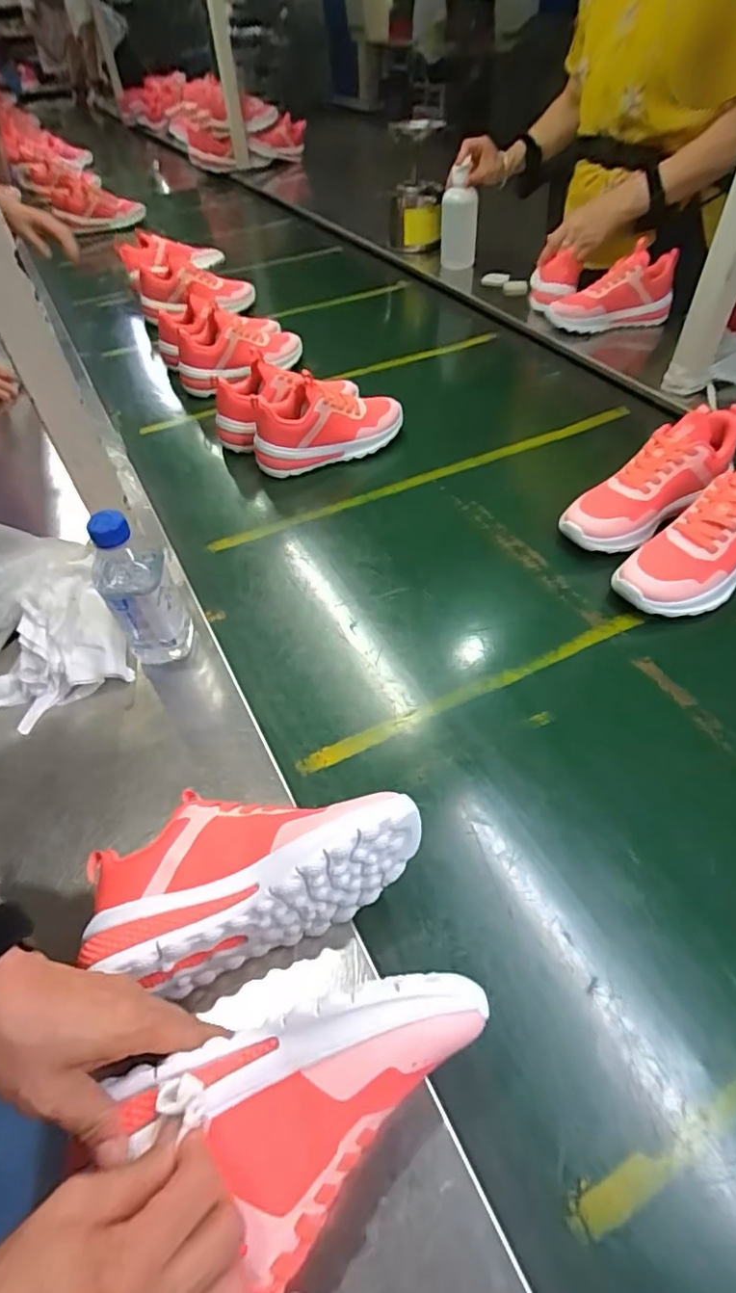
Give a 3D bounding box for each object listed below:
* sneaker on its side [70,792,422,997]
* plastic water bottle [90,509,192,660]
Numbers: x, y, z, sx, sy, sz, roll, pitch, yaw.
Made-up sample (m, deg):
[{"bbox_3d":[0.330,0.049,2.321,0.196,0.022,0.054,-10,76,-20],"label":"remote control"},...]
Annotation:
[{"bbox_3d":[-0.077,0.156,0.405,0.212,0.116,0.095,-19,52,-13],"label":"sneaker on its side"},{"bbox_3d":[-0.214,-0.047,0.543,0.064,0.180,0.062,-25,53,-17],"label":"plastic water bottle"}]

